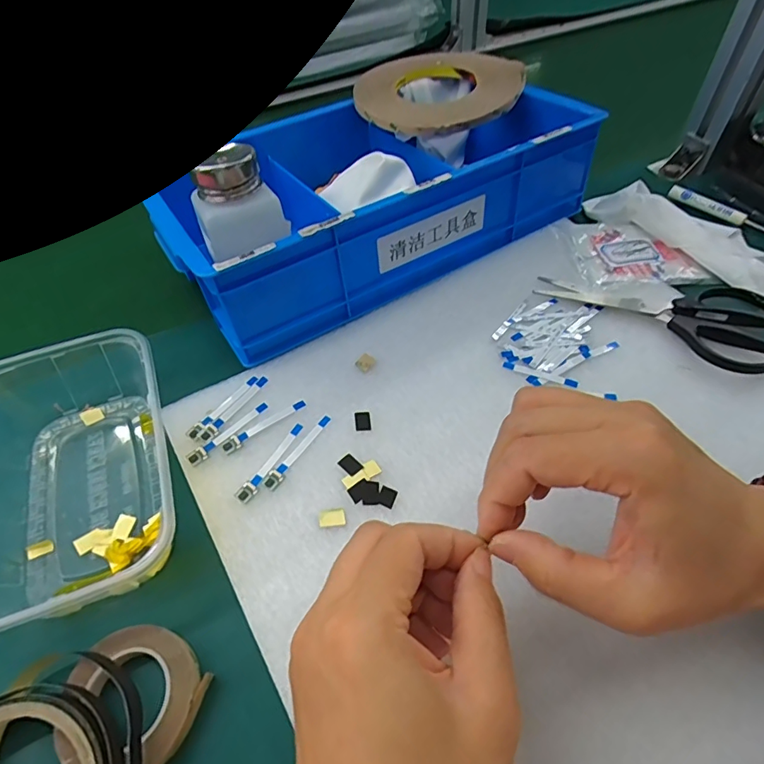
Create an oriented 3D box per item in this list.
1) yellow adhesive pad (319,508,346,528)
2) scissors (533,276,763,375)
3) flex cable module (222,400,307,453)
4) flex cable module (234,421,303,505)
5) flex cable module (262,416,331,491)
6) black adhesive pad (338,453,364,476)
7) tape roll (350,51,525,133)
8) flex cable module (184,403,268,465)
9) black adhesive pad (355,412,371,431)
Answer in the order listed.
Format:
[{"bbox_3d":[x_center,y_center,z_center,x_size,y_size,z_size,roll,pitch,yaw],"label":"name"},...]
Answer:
[{"bbox_3d":[-0.029,0.078,0.276,0.015,0.004,0.010,-9,54,-5],"label":"yellow adhesive pad"},{"bbox_3d":[0.205,-0.061,0.359,0.159,0.013,0.076,27,59,20],"label":"scissors"},{"bbox_3d":[-0.077,0.028,0.316,0.060,0.004,0.010,-31,58,-20],"label":"flex cable module"},{"bbox_3d":[-0.068,0.049,0.300,0.010,0.004,0.060,27,59,20],"label":"flex cable module"},{"bbox_3d":[-0.052,0.043,0.304,0.009,0.004,0.059,28,59,21],"label":"flex cable module"},{"bbox_3d":[-0.019,0.050,0.296,0.010,0.004,0.014,-39,61,-24],"label":"black adhesive pad"},{"bbox_3d":[0.051,-0.273,0.453,0.145,0.014,0.146,-3,56,4],"label":"tape roll"},{"bbox_3d":[-0.099,0.032,0.313,0.060,0.004,0.010,-38,61,-23],"label":"flex cable module"},{"bbox_3d":[-0.013,0.025,0.316,0.010,0.004,0.014,-6,53,-2],"label":"black adhesive pad"}]

